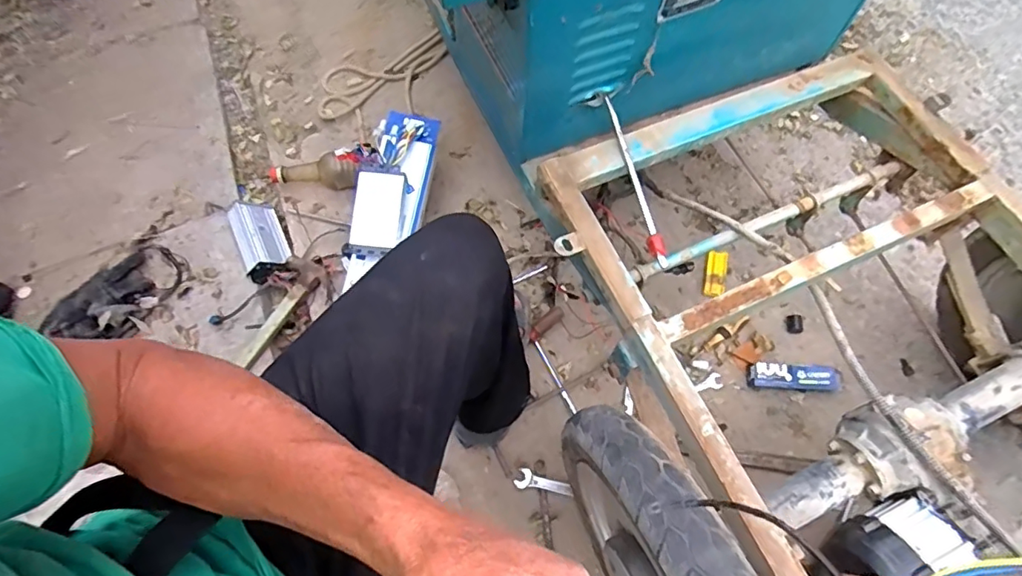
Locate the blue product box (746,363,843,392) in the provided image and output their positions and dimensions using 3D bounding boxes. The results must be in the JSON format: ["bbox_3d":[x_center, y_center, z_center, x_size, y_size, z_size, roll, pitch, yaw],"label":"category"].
[{"bbox_3d":[0.514,0.163,0.991,0.164,0.033,0.041,4,65,2],"label":"blue product box"}]

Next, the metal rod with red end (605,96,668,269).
[{"bbox_3d":[0.175,-0.153,0.791,0.023,0.028,0.259,-15,79,-6],"label":"metal rod with red end"}]

